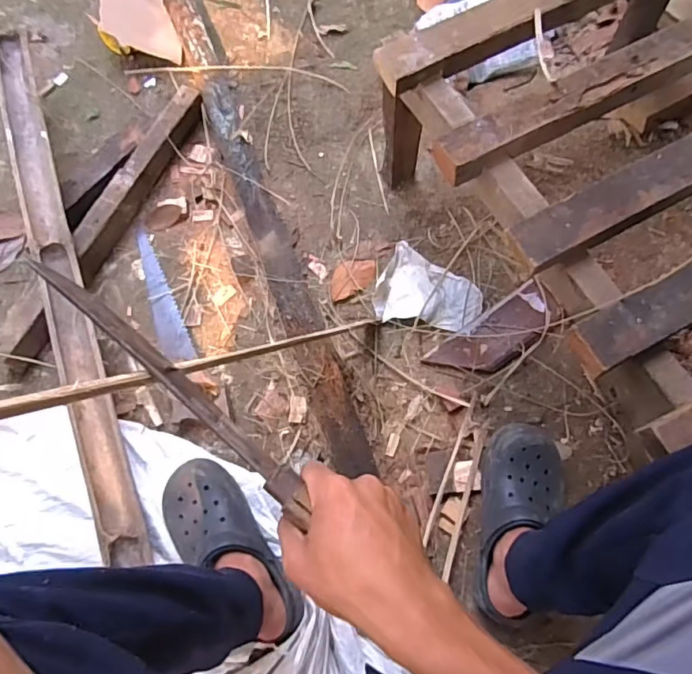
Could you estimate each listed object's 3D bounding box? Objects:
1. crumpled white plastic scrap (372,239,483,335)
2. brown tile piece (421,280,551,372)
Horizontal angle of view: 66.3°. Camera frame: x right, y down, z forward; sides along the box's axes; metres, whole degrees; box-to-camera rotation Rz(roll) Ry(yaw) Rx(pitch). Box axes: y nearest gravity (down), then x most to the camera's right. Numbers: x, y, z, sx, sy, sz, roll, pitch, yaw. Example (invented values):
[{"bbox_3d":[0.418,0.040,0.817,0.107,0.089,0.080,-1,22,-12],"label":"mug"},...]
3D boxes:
[{"bbox_3d":[0.145,-0.073,0.928,0.179,0.023,0.142,24,74,11],"label":"crumpled white plastic scrap"},{"bbox_3d":[0.255,0.001,0.898,0.225,0.025,0.089,-34,73,-8],"label":"brown tile piece"}]

